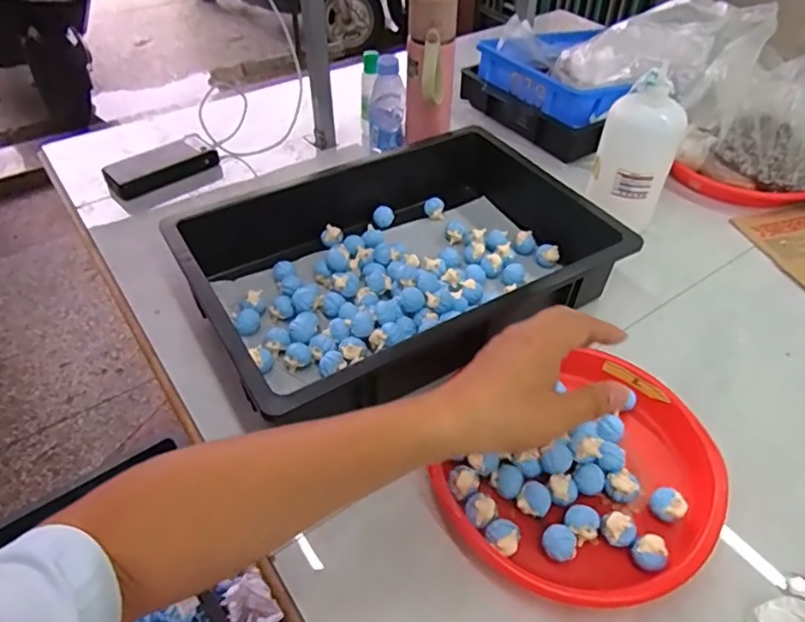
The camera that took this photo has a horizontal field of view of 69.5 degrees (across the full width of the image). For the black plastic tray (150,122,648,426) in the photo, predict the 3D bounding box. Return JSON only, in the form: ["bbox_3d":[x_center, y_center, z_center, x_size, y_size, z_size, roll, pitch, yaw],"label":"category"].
[{"bbox_3d":[-0.001,-0.062,0.686,0.458,0.094,0.321,-24,49,-22],"label":"black plastic tray"}]

